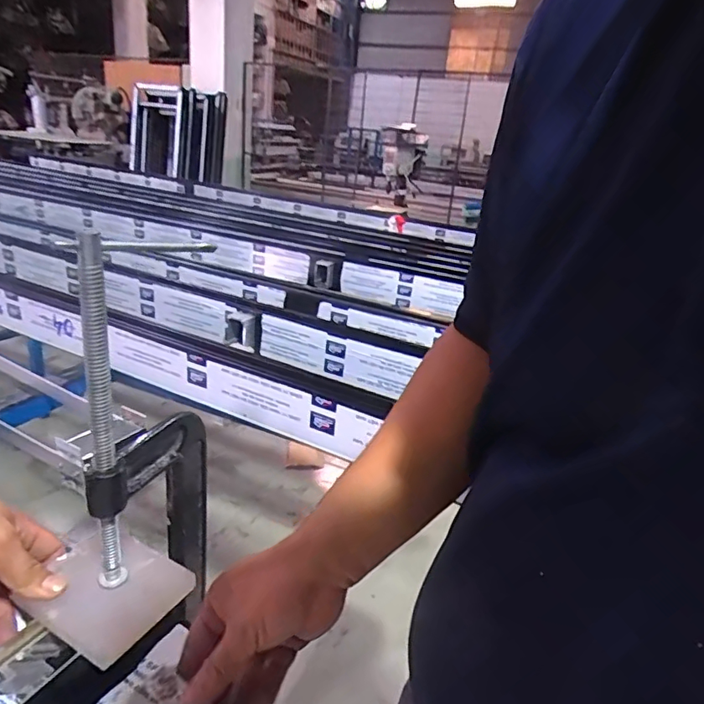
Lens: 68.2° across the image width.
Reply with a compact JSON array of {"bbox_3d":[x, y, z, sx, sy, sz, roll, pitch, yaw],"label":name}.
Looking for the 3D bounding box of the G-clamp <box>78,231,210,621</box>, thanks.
[{"bbox_3d":[-0.159,0.087,0.430,0.036,0.352,0.139,12,25,16],"label":"G-clamp"}]

